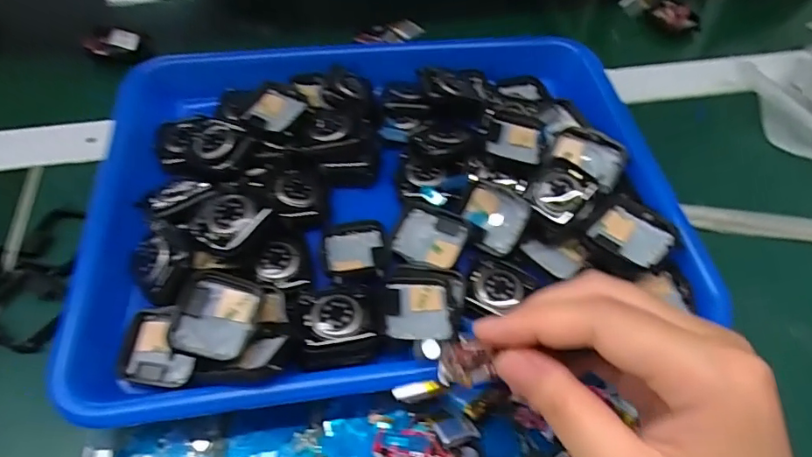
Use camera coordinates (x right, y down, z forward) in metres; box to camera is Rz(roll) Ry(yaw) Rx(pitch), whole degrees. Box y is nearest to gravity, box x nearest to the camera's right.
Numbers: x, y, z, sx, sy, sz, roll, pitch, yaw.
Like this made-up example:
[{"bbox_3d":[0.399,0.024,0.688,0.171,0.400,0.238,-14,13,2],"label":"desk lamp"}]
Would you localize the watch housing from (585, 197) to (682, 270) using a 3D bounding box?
[{"bbox_3d":[0.122,0.003,0.274,0.036,0.009,0.041,-35,62,-23],"label":"watch housing"}]

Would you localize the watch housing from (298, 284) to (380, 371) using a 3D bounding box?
[{"bbox_3d":[-0.034,0.048,0.254,0.038,0.012,0.039,-4,54,-3],"label":"watch housing"}]

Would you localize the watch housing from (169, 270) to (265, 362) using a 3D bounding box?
[{"bbox_3d":[-0.090,0.042,0.245,0.037,0.011,0.042,16,53,-7],"label":"watch housing"}]

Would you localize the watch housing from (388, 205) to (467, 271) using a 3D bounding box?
[{"bbox_3d":[0.013,0.006,0.292,0.040,0.011,0.038,23,57,15],"label":"watch housing"}]

